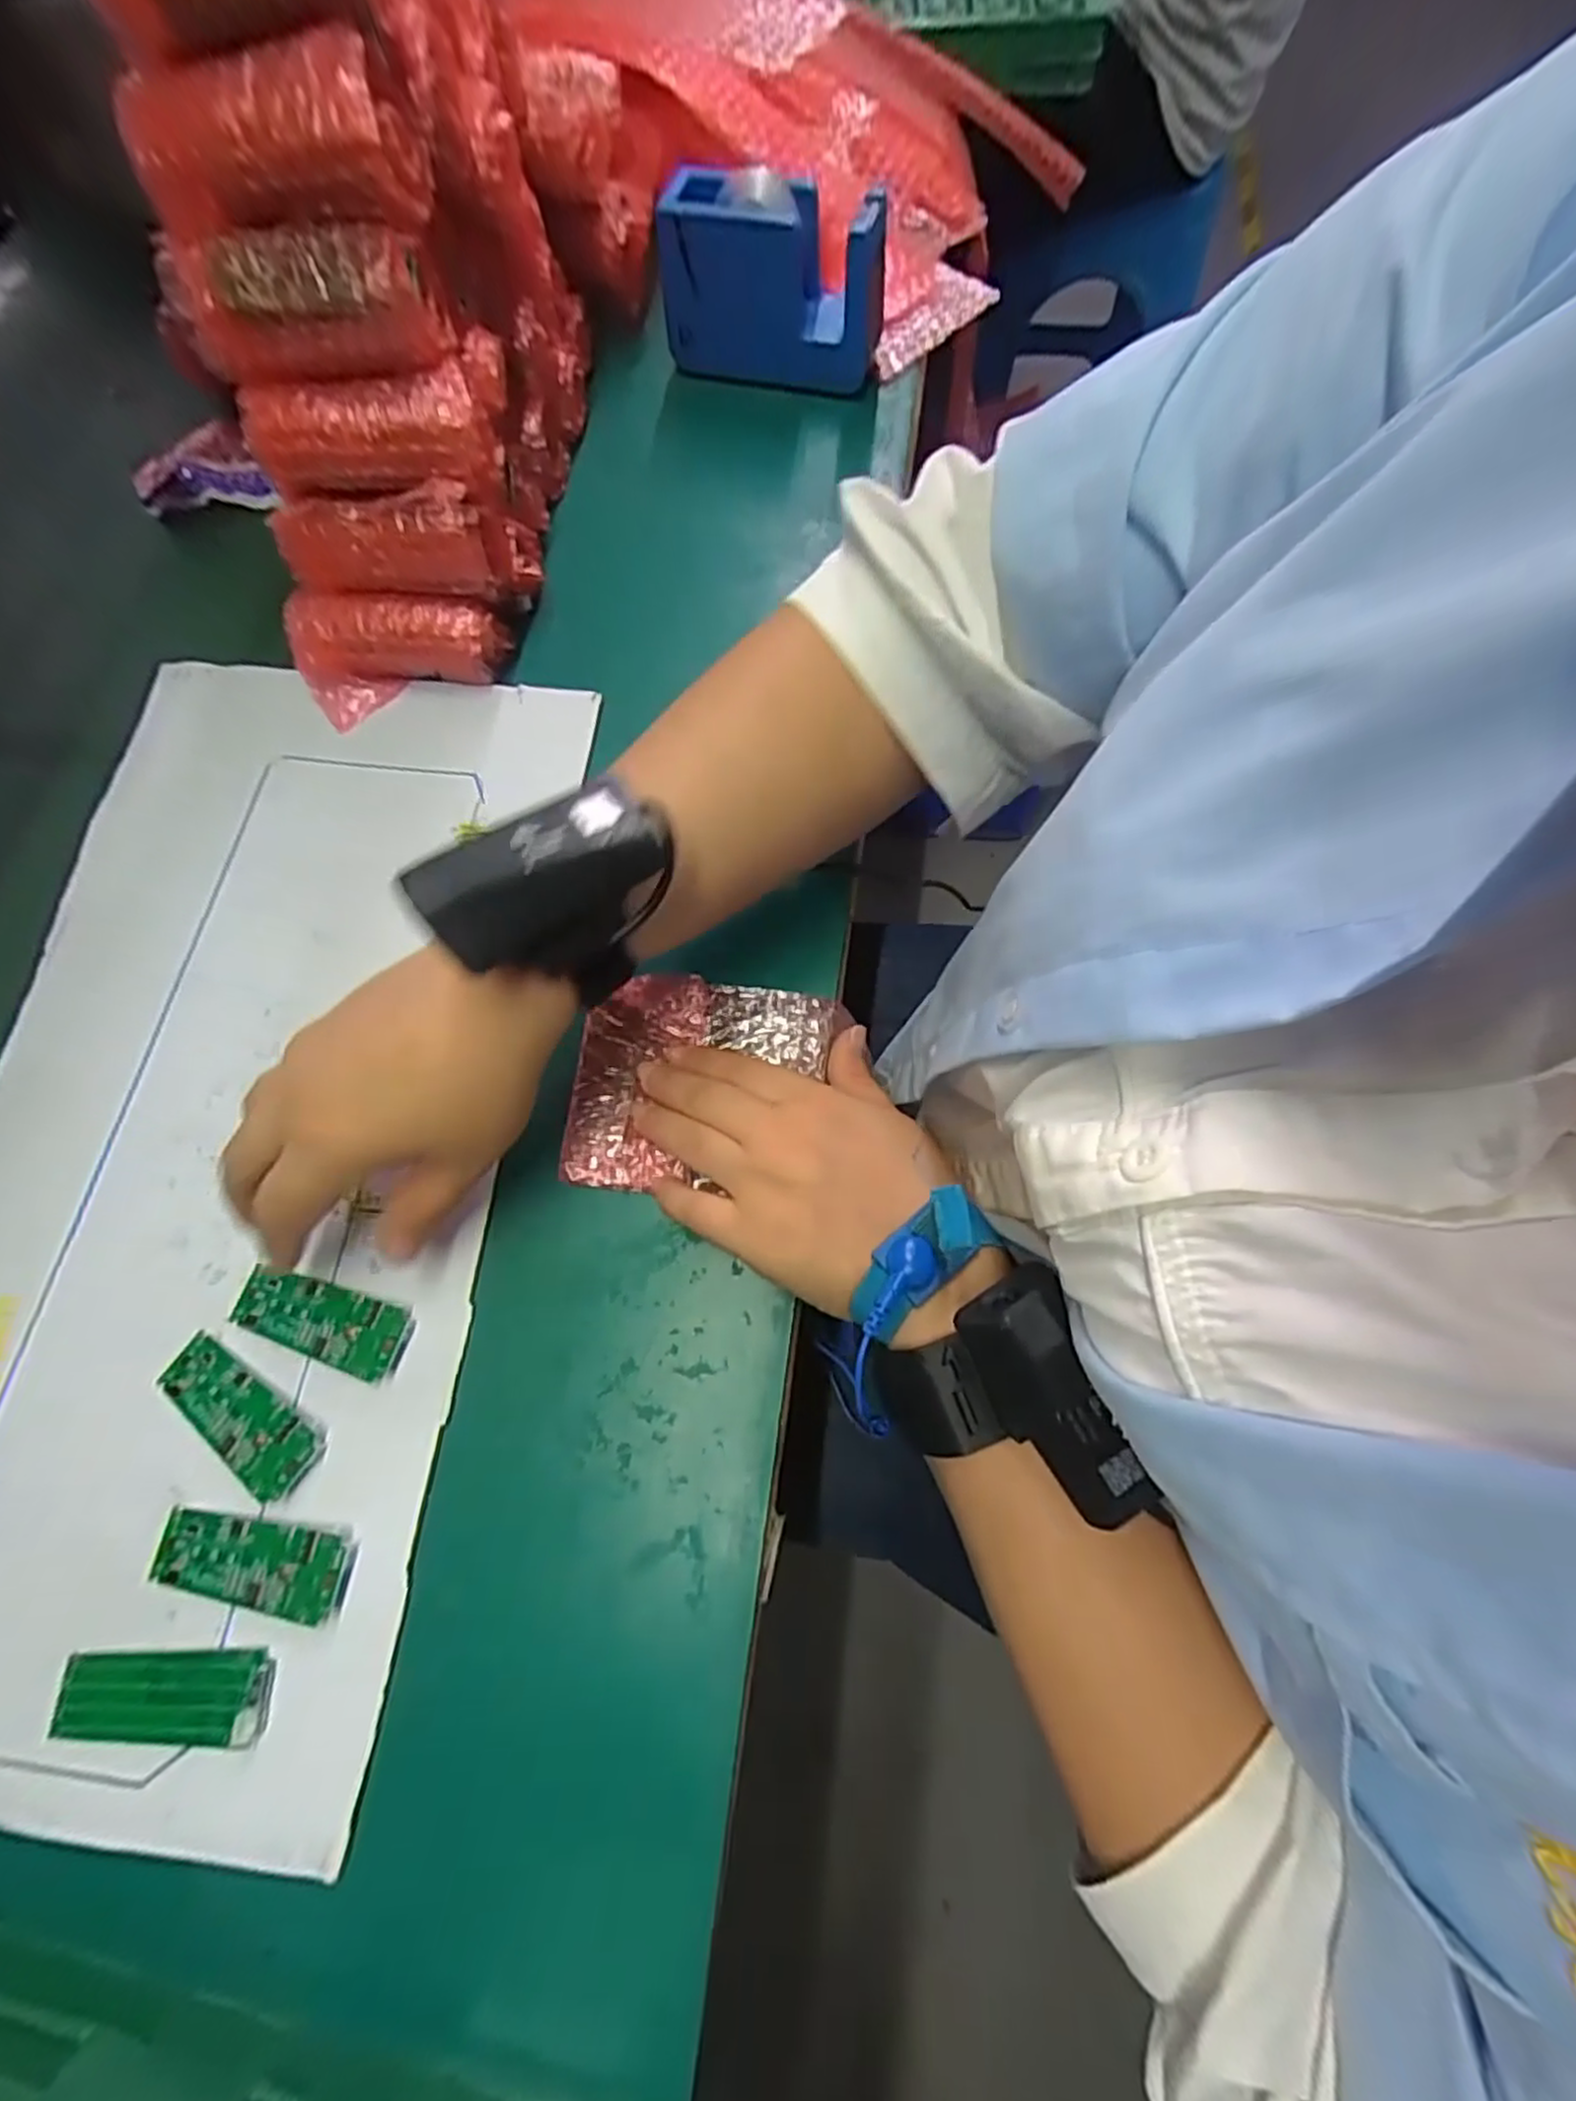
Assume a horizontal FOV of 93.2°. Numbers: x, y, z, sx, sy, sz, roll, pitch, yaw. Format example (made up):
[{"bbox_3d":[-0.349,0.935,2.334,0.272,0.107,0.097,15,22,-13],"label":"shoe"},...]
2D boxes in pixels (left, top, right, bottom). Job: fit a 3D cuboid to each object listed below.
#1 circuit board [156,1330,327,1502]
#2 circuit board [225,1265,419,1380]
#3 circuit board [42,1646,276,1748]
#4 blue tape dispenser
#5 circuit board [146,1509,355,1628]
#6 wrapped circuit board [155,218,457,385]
[{"bbox_3d":[-0.213,0.141,0.289,0.072,0.005,0.028,32,74,11],"label":"circuit board"},{"bbox_3d":[-0.189,0.109,0.300,0.074,0.006,0.028,14,72,5],"label":"circuit board"},{"bbox_3d":[-0.219,0.226,0.260,0.074,0.004,0.027,-1,71,0],"label":"circuit board"},{"bbox_3d":[-0.010,-0.469,0.460,0.133,0.087,0.043,16,72,9],"label":"blue tape dispenser"},{"bbox_3d":[-0.197,0.186,0.272,0.073,0.006,0.029,8,71,3],"label":"circuit board"},{"bbox_3d":[-0.208,-0.322,0.320,0.108,0.041,0.030,0,71,1],"label":"wrapped circuit board"}]

